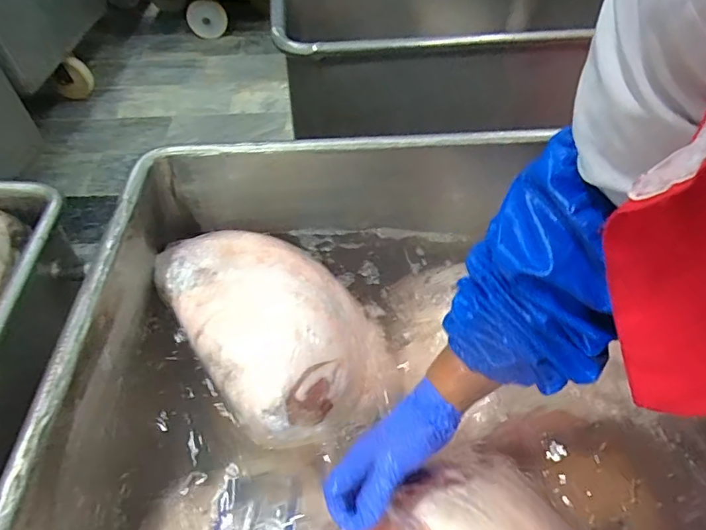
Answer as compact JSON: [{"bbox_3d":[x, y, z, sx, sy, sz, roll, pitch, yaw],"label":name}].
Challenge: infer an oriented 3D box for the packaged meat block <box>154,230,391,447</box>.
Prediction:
[{"bbox_3d":[-0.087,0.051,0.558,0.188,0.092,0.298,-30,56,-21],"label":"packaged meat block"}]

